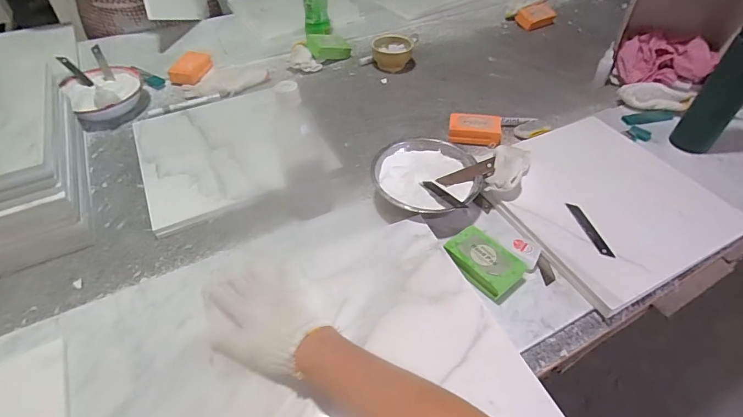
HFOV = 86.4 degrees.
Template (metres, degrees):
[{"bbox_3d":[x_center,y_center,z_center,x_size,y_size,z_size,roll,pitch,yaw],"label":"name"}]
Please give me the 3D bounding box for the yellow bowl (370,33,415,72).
[{"bbox_3d":[0.049,-0.366,0.930,0.097,0.050,0.082,5,48,6],"label":"yellow bowl"}]

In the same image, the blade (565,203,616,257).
[{"bbox_3d":[0.308,0.028,0.560,0.022,0.005,0.098,-2,46,-9],"label":"blade"}]

